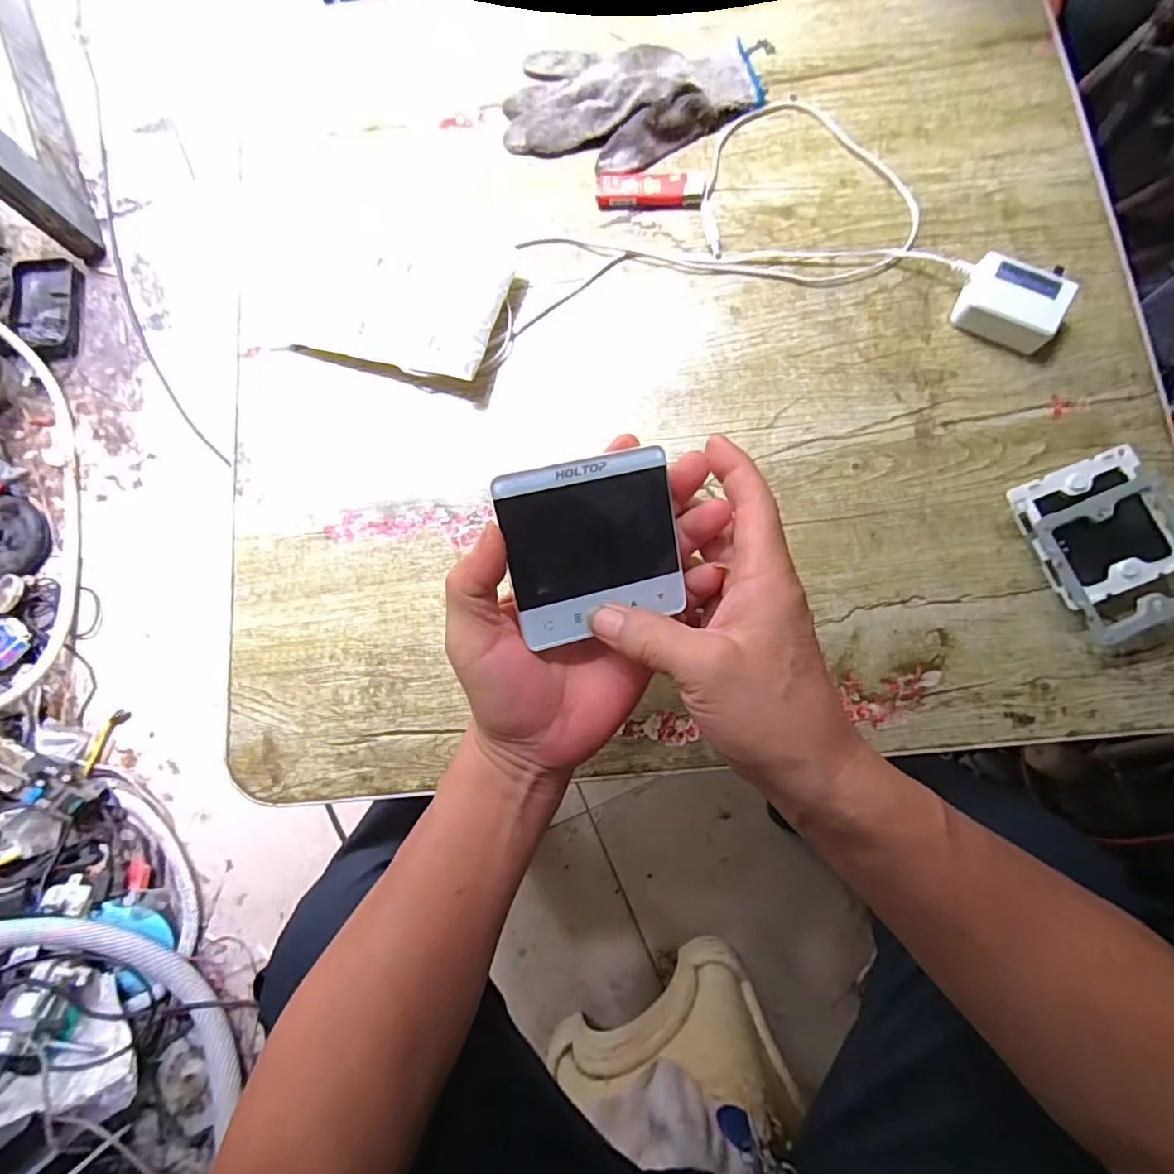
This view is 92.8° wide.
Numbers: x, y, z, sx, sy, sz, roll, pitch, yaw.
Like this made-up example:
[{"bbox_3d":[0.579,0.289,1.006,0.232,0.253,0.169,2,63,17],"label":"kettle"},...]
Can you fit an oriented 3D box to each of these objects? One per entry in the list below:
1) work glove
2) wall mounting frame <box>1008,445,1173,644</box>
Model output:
[{"bbox_3d":[0.034,-0.385,0.438,0.196,0.026,0.115,2,81,4],"label":"work glove"},{"bbox_3d":[0.326,-0.026,0.356,0.088,0.034,0.105,-21,80,0],"label":"wall mounting frame"}]

